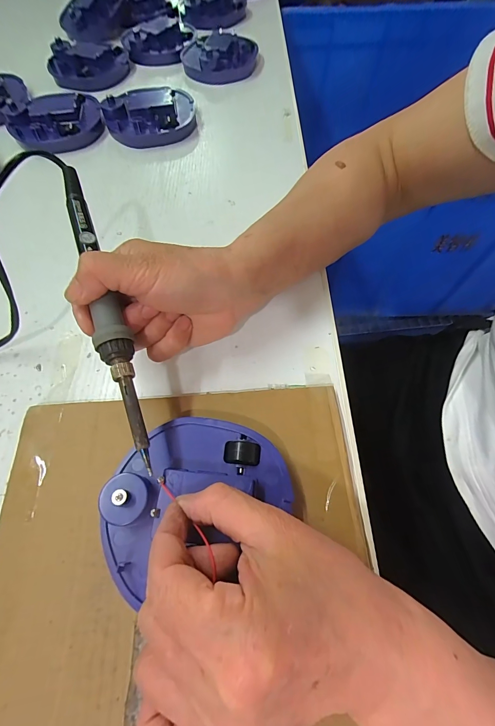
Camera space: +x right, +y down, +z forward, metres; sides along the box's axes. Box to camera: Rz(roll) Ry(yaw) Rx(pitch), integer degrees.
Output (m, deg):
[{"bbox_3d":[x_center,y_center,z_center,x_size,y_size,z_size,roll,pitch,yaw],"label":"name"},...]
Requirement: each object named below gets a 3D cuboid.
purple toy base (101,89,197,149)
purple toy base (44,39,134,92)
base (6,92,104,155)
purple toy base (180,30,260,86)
[{"bbox_3d":[-0.118,-0.302,0.385,0.106,0.029,0.089,-10,64,-4],"label":"purple toy base"},{"bbox_3d":[-0.219,-0.415,0.438,0.109,0.030,0.092,-19,65,-8],"label":"purple toy base"},{"bbox_3d":[-0.231,-0.293,0.381,0.104,0.026,0.094,-29,67,-12],"label":"base"},{"bbox_3d":[-0.041,-0.445,0.457,0.108,0.034,0.109,-1,64,1],"label":"purple toy base"}]

